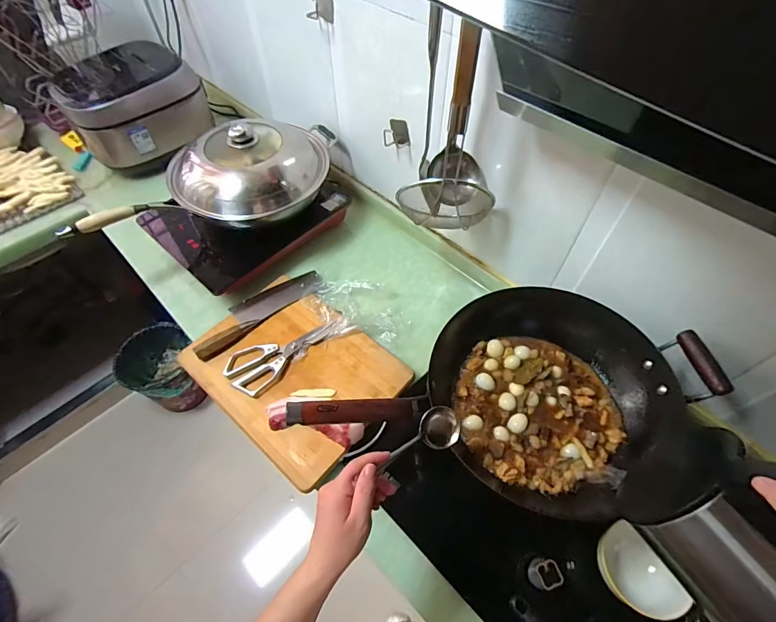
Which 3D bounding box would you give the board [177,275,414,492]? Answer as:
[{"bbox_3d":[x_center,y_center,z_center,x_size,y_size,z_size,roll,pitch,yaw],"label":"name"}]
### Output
[{"bbox_3d":[-0.178,0.106,0.753,0.367,0.028,0.273,35,62,22],"label":"board"}]

